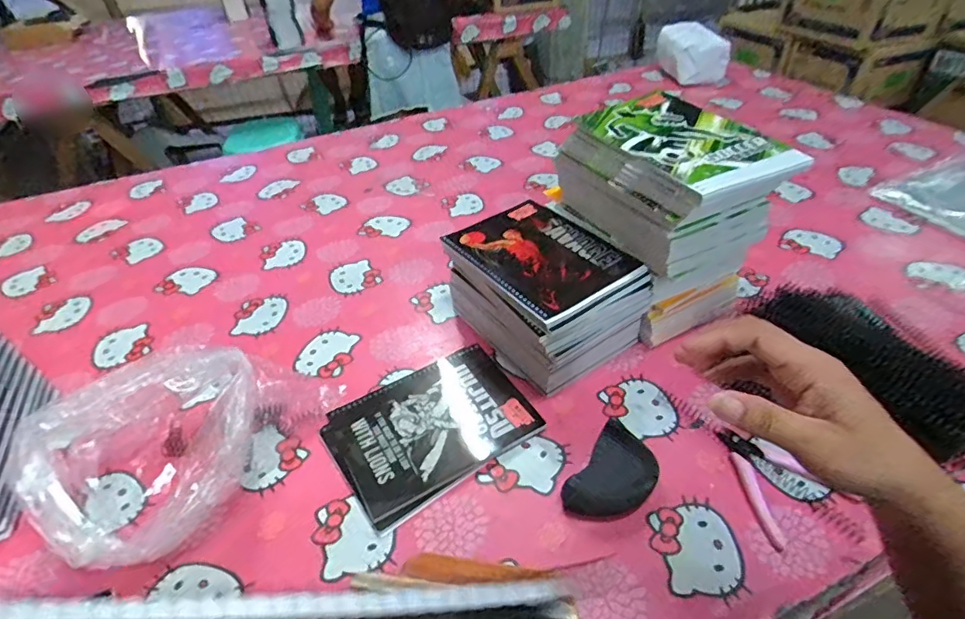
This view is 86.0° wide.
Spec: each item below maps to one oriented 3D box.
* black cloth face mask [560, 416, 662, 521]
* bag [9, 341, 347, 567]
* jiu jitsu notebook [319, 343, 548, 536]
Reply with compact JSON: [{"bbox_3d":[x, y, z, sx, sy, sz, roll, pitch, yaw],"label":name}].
[{"bbox_3d":[0.127,0.161,0.496,0.065,0.023,0.101,26,49,31],"label":"black cloth face mask"},{"bbox_3d":[-0.302,0.113,0.508,0.197,0.136,0.248,12,44,19],"label":"bag"},{"bbox_3d":[-0.056,0.122,0.562,0.203,0.018,0.152,-27,46,-24],"label":"jiu jitsu notebook"}]

